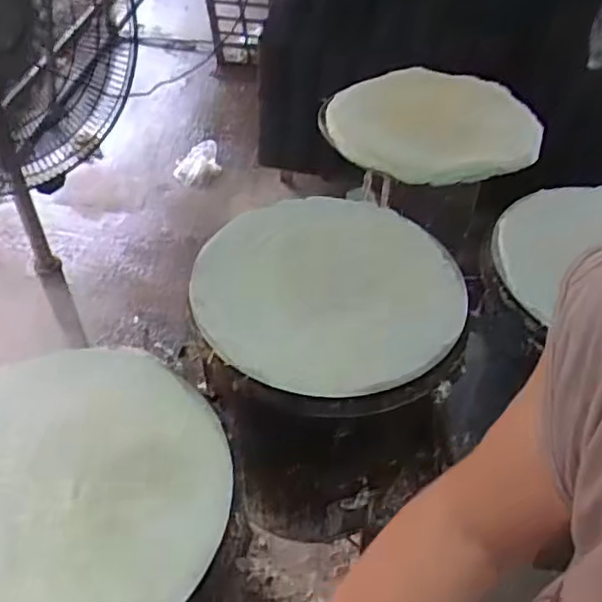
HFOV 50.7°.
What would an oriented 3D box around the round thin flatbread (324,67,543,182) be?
[{"bbox_3d":[0.266,-0.338,1.219,0.391,0.029,0.349,-29,56,-27],"label":"round thin flatbread"}]

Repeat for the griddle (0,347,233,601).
[{"bbox_3d":[-0.274,0.210,0.697,0.370,0.047,0.371,0,46,0],"label":"griddle"}]

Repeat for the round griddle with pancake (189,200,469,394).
[{"bbox_3d":[0.047,-0.031,0.918,0.363,0.042,0.368,0,46,0],"label":"round griddle with pancake"}]

